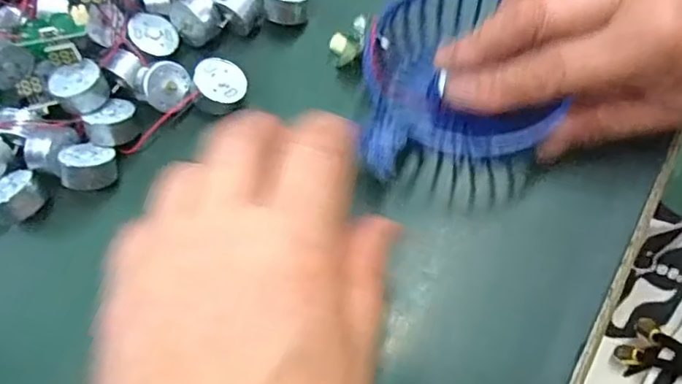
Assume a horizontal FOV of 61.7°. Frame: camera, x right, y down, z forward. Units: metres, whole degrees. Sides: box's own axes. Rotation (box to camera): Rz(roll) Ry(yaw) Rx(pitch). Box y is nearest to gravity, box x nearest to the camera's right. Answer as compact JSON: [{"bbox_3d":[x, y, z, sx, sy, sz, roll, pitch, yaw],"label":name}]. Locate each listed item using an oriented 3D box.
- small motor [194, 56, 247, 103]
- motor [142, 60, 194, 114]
[{"bbox_3d":[-0.058,-0.052,0.274,0.025,0.012,0.025,49,54,3],"label":"small motor"},{"bbox_3d":[-0.085,-0.050,0.273,0.022,0.013,0.023,17,81,-32],"label":"motor"}]

